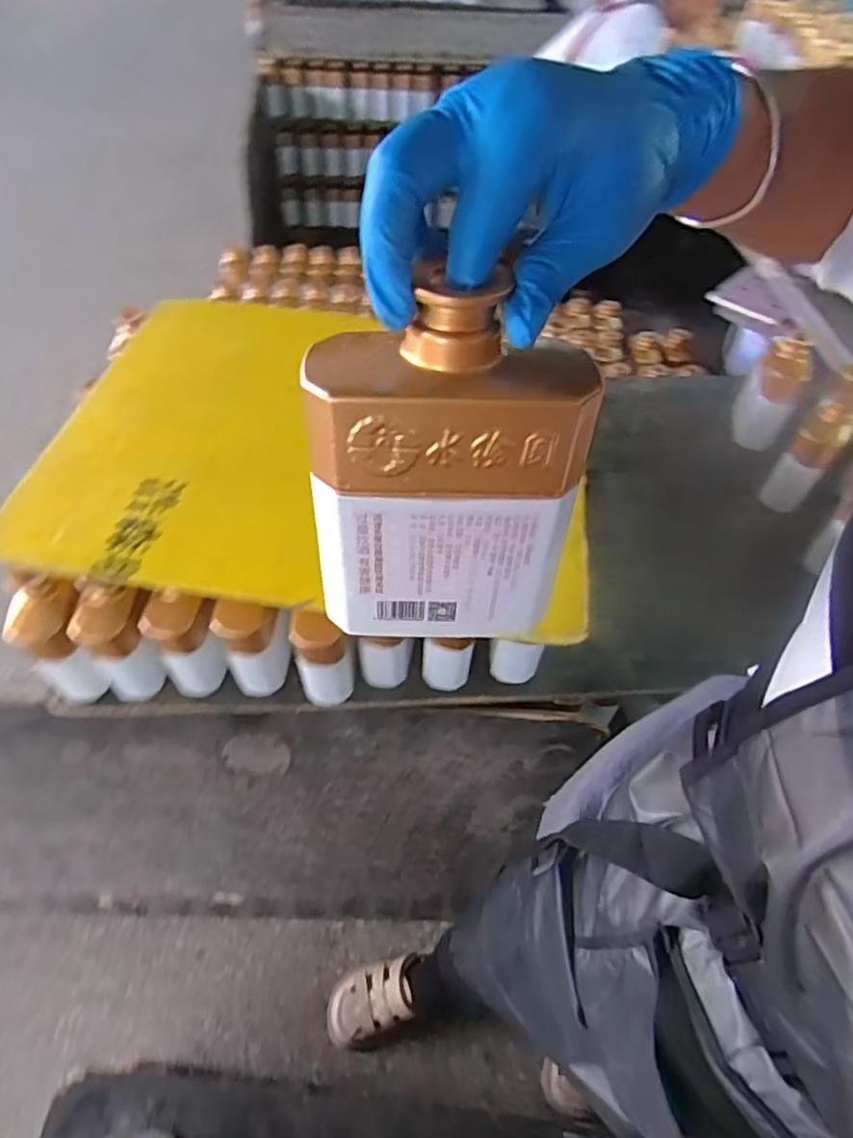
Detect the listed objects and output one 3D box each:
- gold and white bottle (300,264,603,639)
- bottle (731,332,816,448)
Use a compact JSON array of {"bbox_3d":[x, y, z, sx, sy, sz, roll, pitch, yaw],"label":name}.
[{"bbox_3d":[0.010,-0.038,0.270,0.108,0.152,0.058,4,53,1],"label":"gold and white bottle"},{"bbox_3d":[0.526,-0.271,0.968,0.077,0.154,0.084,26,56,16],"label":"bottle"}]

